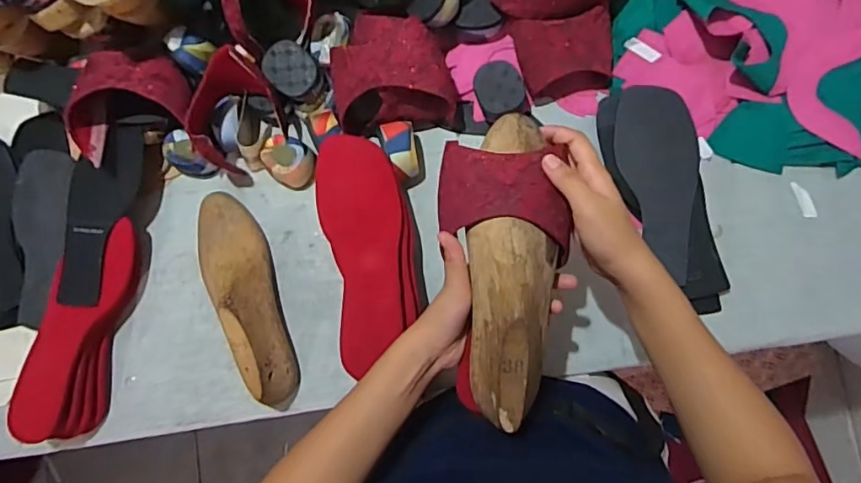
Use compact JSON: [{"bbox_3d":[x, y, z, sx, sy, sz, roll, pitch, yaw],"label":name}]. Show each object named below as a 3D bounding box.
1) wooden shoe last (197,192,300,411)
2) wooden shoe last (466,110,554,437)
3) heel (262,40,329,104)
[{"bbox_3d":[-0.197,0.057,0.588,0.064,0.077,0.238,-27,81,3],"label":"wooden shoe last"},{"bbox_3d":[0.063,0.019,0.424,0.063,0.073,0.232,2,84,7],"label":"wooden shoe last"},{"bbox_3d":[-0.145,-0.181,0.600,0.059,0.048,0.051,45,90,9],"label":"heel"}]

